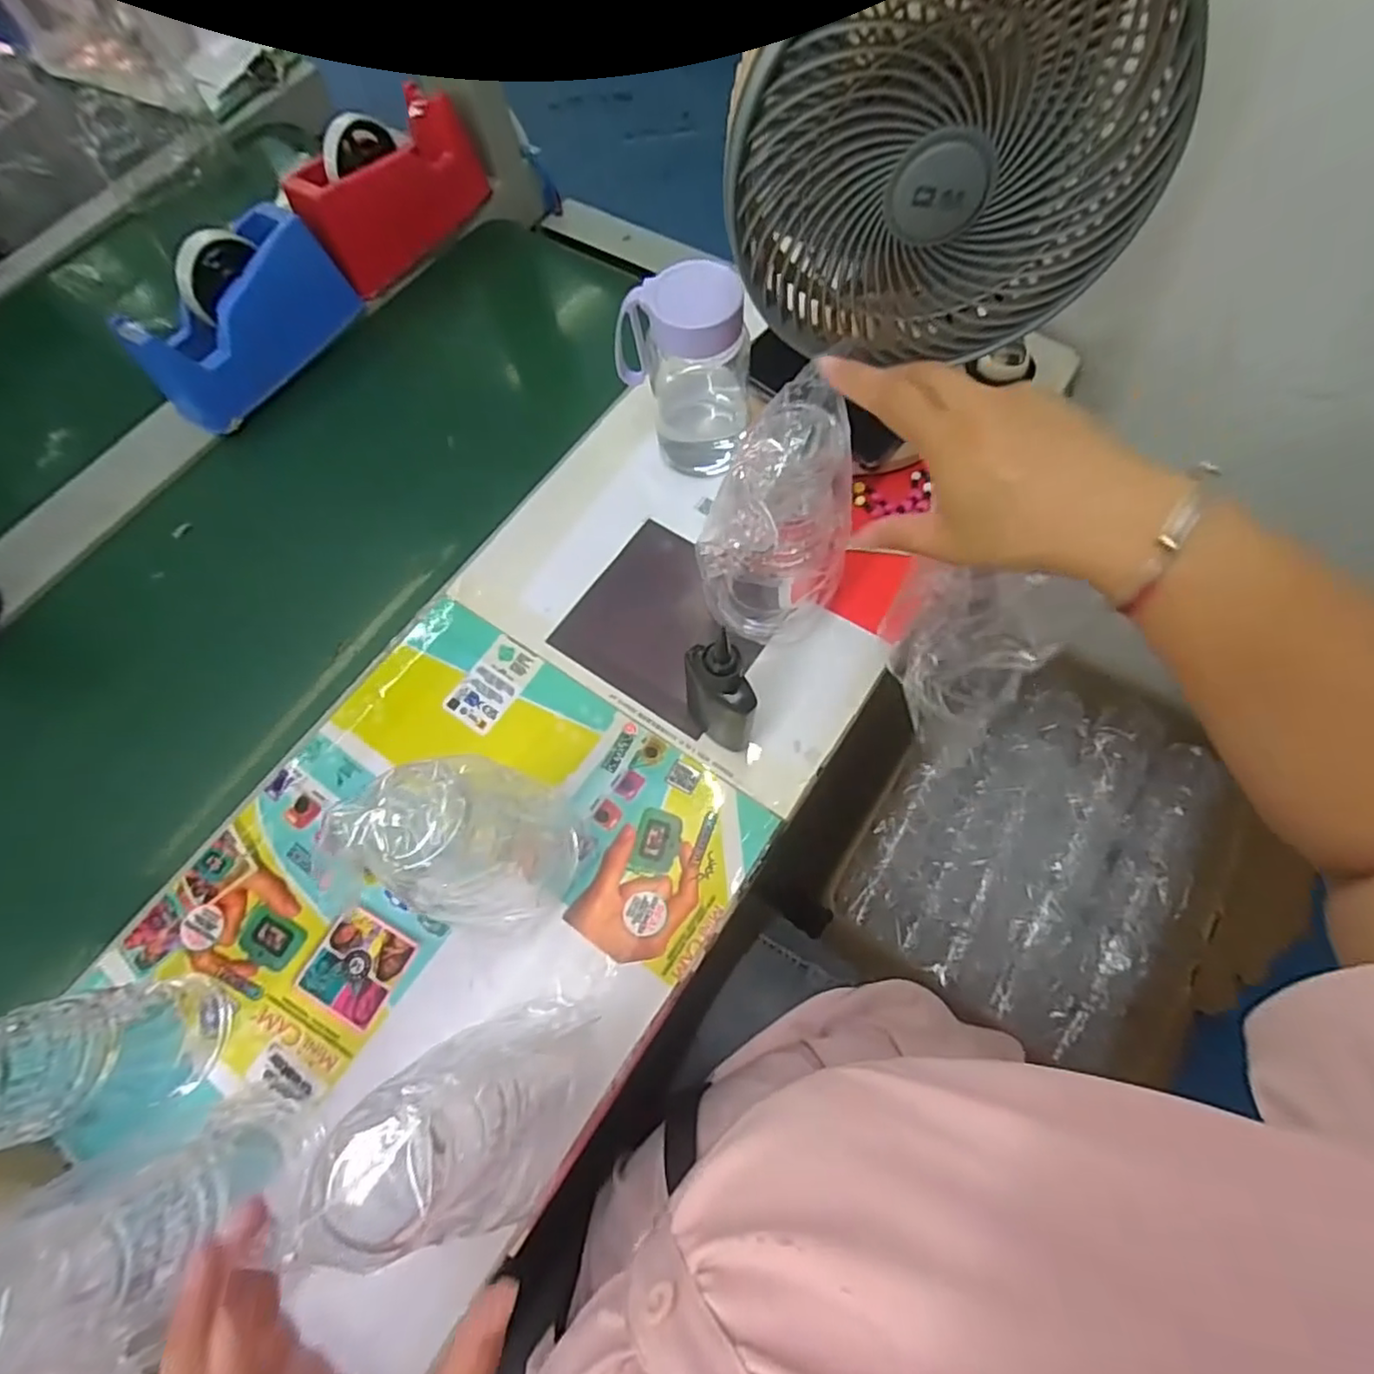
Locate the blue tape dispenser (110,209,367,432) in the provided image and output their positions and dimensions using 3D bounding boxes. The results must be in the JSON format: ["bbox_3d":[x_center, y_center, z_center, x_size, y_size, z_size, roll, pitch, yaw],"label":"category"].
[{"bbox_3d":[-0.421,-0.351,0.604,0.082,0.090,0.197,24,71,12],"label":"blue tape dispenser"}]

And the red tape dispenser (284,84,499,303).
[{"bbox_3d":[-0.310,-0.513,0.669,0.074,0.105,0.208,33,73,15],"label":"red tape dispenser"}]

